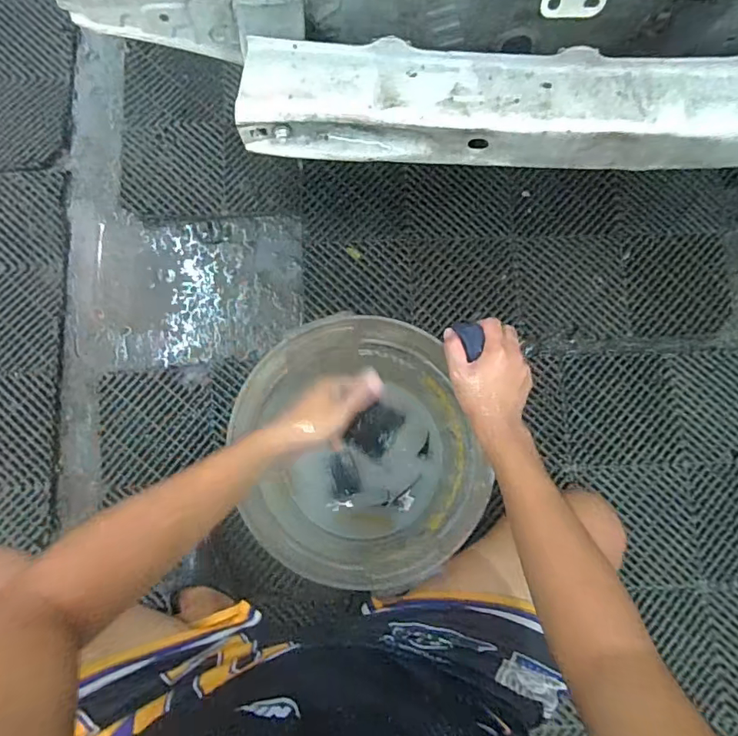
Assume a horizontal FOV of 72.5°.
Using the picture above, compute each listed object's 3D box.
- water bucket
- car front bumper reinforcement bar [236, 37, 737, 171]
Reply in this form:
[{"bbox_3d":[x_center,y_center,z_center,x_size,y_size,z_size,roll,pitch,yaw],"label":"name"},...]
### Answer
[{"bbox_3d":[-0.018,0.105,0.693,0.279,0.238,0.301,-8,80,-3],"label":"water bucket"},{"bbox_3d":[0.353,-0.275,0.530,0.976,0.101,0.116,0,79,-1],"label":"car front bumper reinforcement bar"}]

